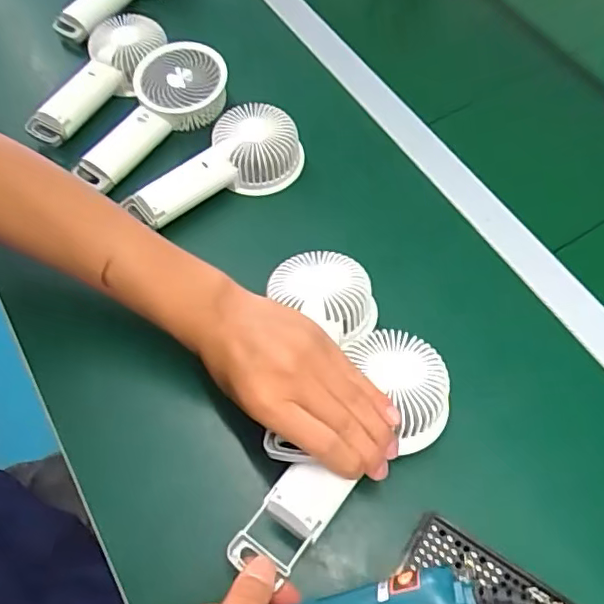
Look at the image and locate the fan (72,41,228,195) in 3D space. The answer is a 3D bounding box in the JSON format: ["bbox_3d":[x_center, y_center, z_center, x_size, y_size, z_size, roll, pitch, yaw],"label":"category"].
[{"bbox_3d":[-0.141,-0.184,0.548,0.084,0.048,0.162,40,85,20],"label":"fan"}]

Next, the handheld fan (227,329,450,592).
[{"bbox_3d":[0.029,0.096,0.373,0.082,0.040,0.191,36,63,18],"label":"handheld fan"}]

